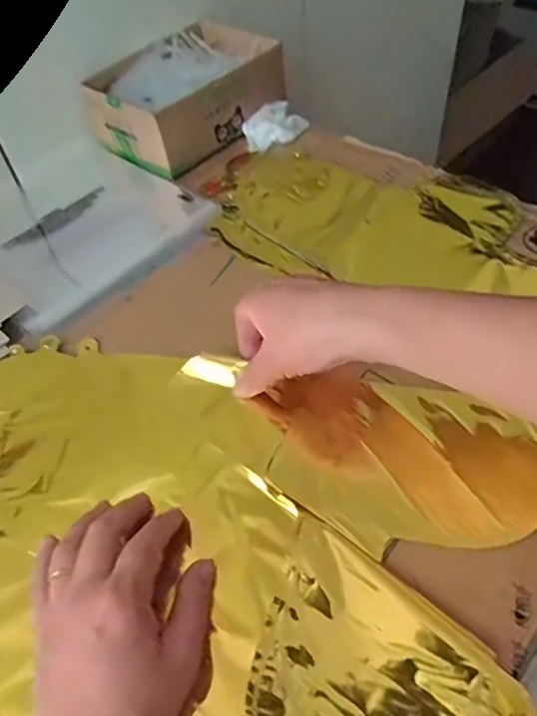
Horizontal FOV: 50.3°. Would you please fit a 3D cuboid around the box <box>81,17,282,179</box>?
[{"bbox_3d":[-0.090,-0.293,0.627,0.145,0.065,0.194,35,63,28],"label":"box"}]

